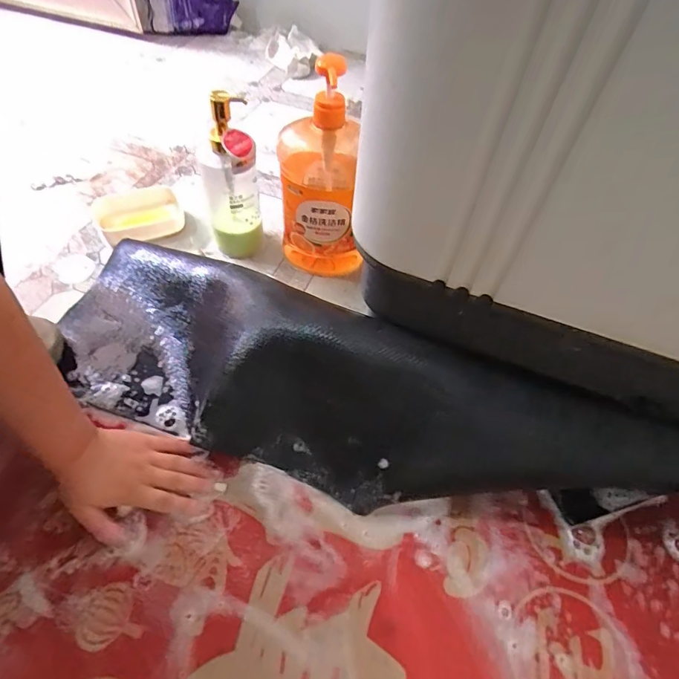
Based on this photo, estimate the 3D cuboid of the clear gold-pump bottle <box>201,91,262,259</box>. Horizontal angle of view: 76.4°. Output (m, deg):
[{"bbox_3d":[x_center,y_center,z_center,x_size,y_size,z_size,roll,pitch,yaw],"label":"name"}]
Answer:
[{"bbox_3d":[-0.146,-0.206,0.565,0.074,0.212,0.060,-9,55,-11],"label":"clear gold-pump bottle"}]

